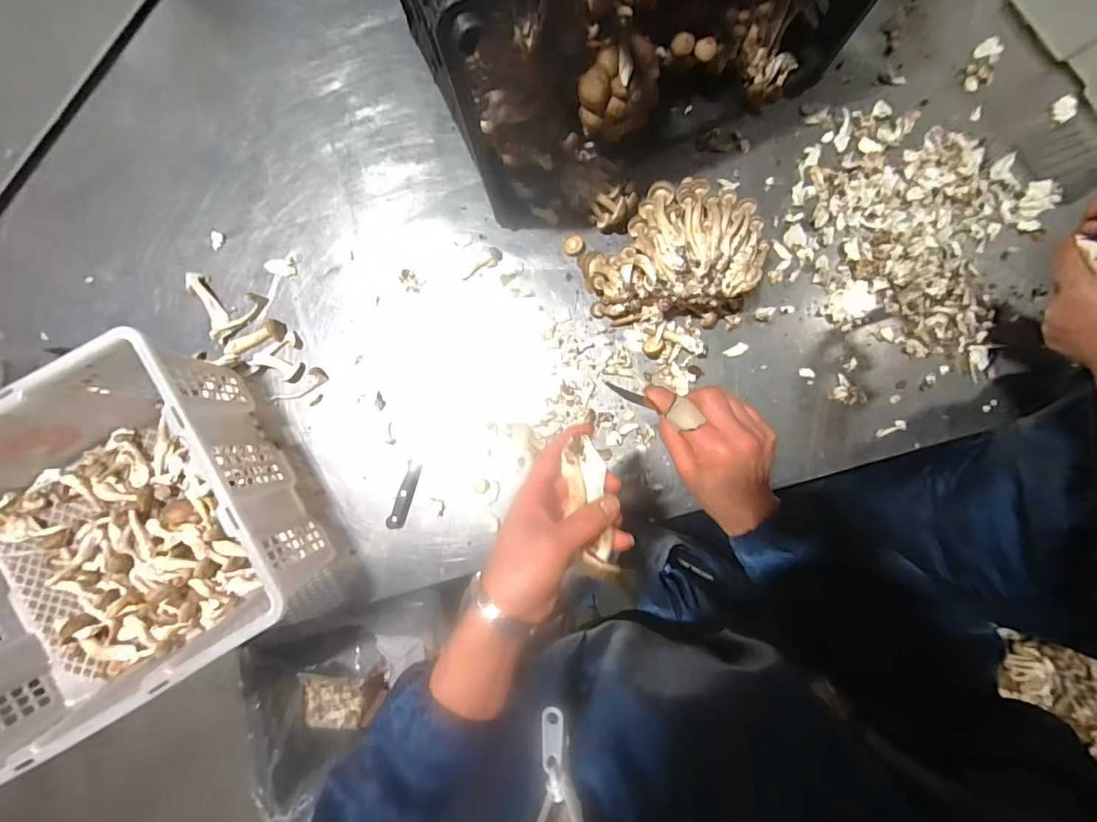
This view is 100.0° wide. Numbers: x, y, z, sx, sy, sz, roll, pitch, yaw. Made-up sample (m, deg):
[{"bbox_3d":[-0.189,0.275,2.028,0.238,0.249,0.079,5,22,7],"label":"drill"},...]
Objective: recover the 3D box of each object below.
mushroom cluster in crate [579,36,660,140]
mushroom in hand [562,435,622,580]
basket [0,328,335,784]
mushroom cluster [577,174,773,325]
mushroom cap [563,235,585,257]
[{"bbox_3d":[0.081,-0.363,0.526,0.101,0.054,0.072,-42,89,1],"label":"mushroom cluster in crate"},{"bbox_3d":[0.031,0.073,0.344,0.032,0.022,0.099,-7,78,1],"label":"mushroom in hand"},{"bbox_3d":[-0.552,0.175,0.553,0.491,0.174,0.381,-31,90,1],"label":"basket"},{"bbox_3d":[0.155,-0.193,0.572,0.217,0.096,0.154,1,90,1],"label":"mushroom cluster"},{"bbox_3d":[0.035,-0.223,0.619,0.029,0.011,0.026,7,86,2],"label":"mushroom cap"}]

